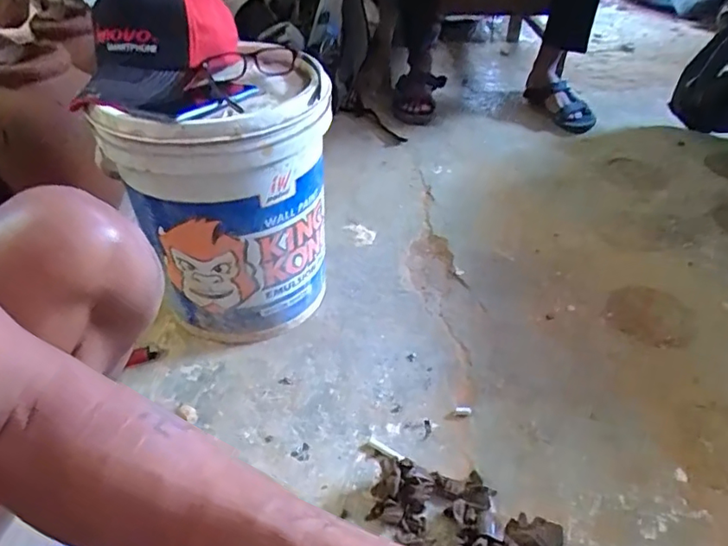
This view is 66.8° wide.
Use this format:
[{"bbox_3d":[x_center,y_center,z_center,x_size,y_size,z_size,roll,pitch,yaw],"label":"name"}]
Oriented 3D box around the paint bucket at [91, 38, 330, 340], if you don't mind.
[{"bbox_3d":[-0.185,-0.110,0.848,0.274,0.369,0.264,2,40,3],"label":"paint bucket"}]

